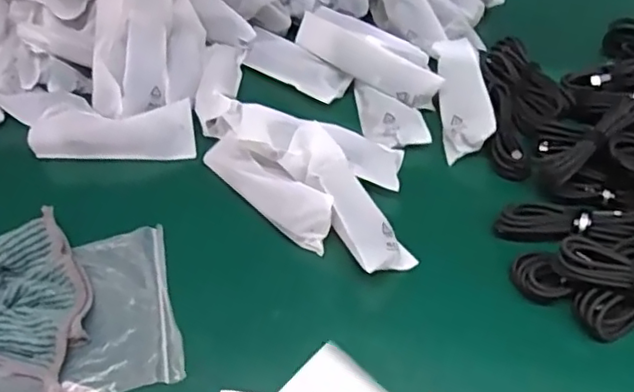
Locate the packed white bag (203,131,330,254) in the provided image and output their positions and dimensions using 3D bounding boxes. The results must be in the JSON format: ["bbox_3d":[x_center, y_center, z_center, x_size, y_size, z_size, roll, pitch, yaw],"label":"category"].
[{"bbox_3d":[-0.046,-0.012,0.538,0.045,0.037,0.156,-36,55,-23],"label":"packed white bag"}]

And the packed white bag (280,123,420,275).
[{"bbox_3d":[0.022,0.003,0.513,0.046,0.029,0.147,-27,64,-17],"label":"packed white bag"}]

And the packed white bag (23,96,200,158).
[{"bbox_3d":[-0.201,-0.063,0.615,0.160,0.038,0.055,-3,49,3],"label":"packed white bag"}]

